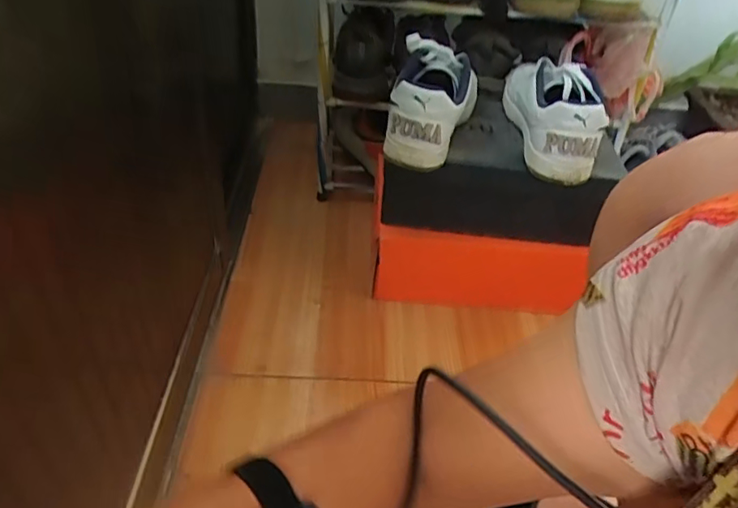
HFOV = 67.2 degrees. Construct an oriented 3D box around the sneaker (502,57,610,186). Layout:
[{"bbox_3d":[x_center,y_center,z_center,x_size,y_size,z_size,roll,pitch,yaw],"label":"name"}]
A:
[{"bbox_3d":[0.255,-0.214,0.775,0.088,0.102,0.271,5,39,-2],"label":"sneaker"}]

